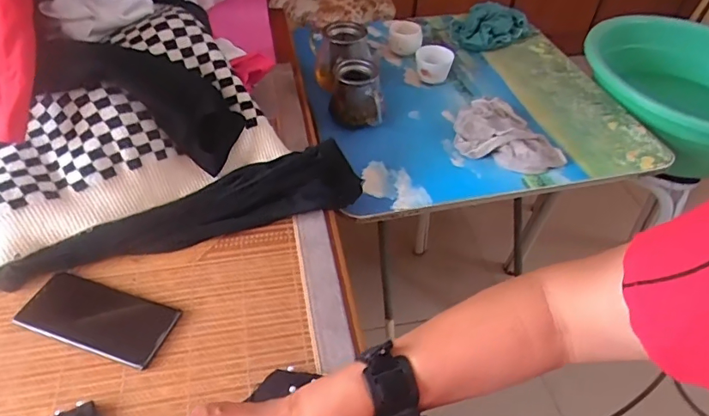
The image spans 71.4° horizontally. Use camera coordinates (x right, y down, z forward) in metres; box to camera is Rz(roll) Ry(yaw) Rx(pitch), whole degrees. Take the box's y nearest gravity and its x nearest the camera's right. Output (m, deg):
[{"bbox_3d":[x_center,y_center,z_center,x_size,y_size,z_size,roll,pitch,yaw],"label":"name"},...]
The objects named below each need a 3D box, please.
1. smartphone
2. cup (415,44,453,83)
[{"bbox_3d":[-0.272,0.115,0.526,0.160,0.010,0.074,16,47,12],"label":"smartphone"},{"bbox_3d":[0.154,-0.279,0.951,0.065,0.050,0.058,1,45,-2],"label":"cup"}]

